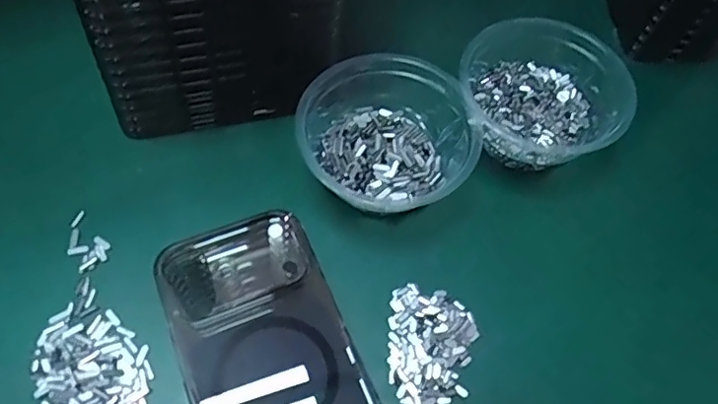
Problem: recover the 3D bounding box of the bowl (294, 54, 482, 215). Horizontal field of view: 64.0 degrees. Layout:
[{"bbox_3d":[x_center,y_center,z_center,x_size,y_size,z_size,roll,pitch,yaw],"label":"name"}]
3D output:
[{"bbox_3d":[0.016,-0.046,0.370,0.112,0.044,0.103,2,61,-3],"label":"bowl"}]

